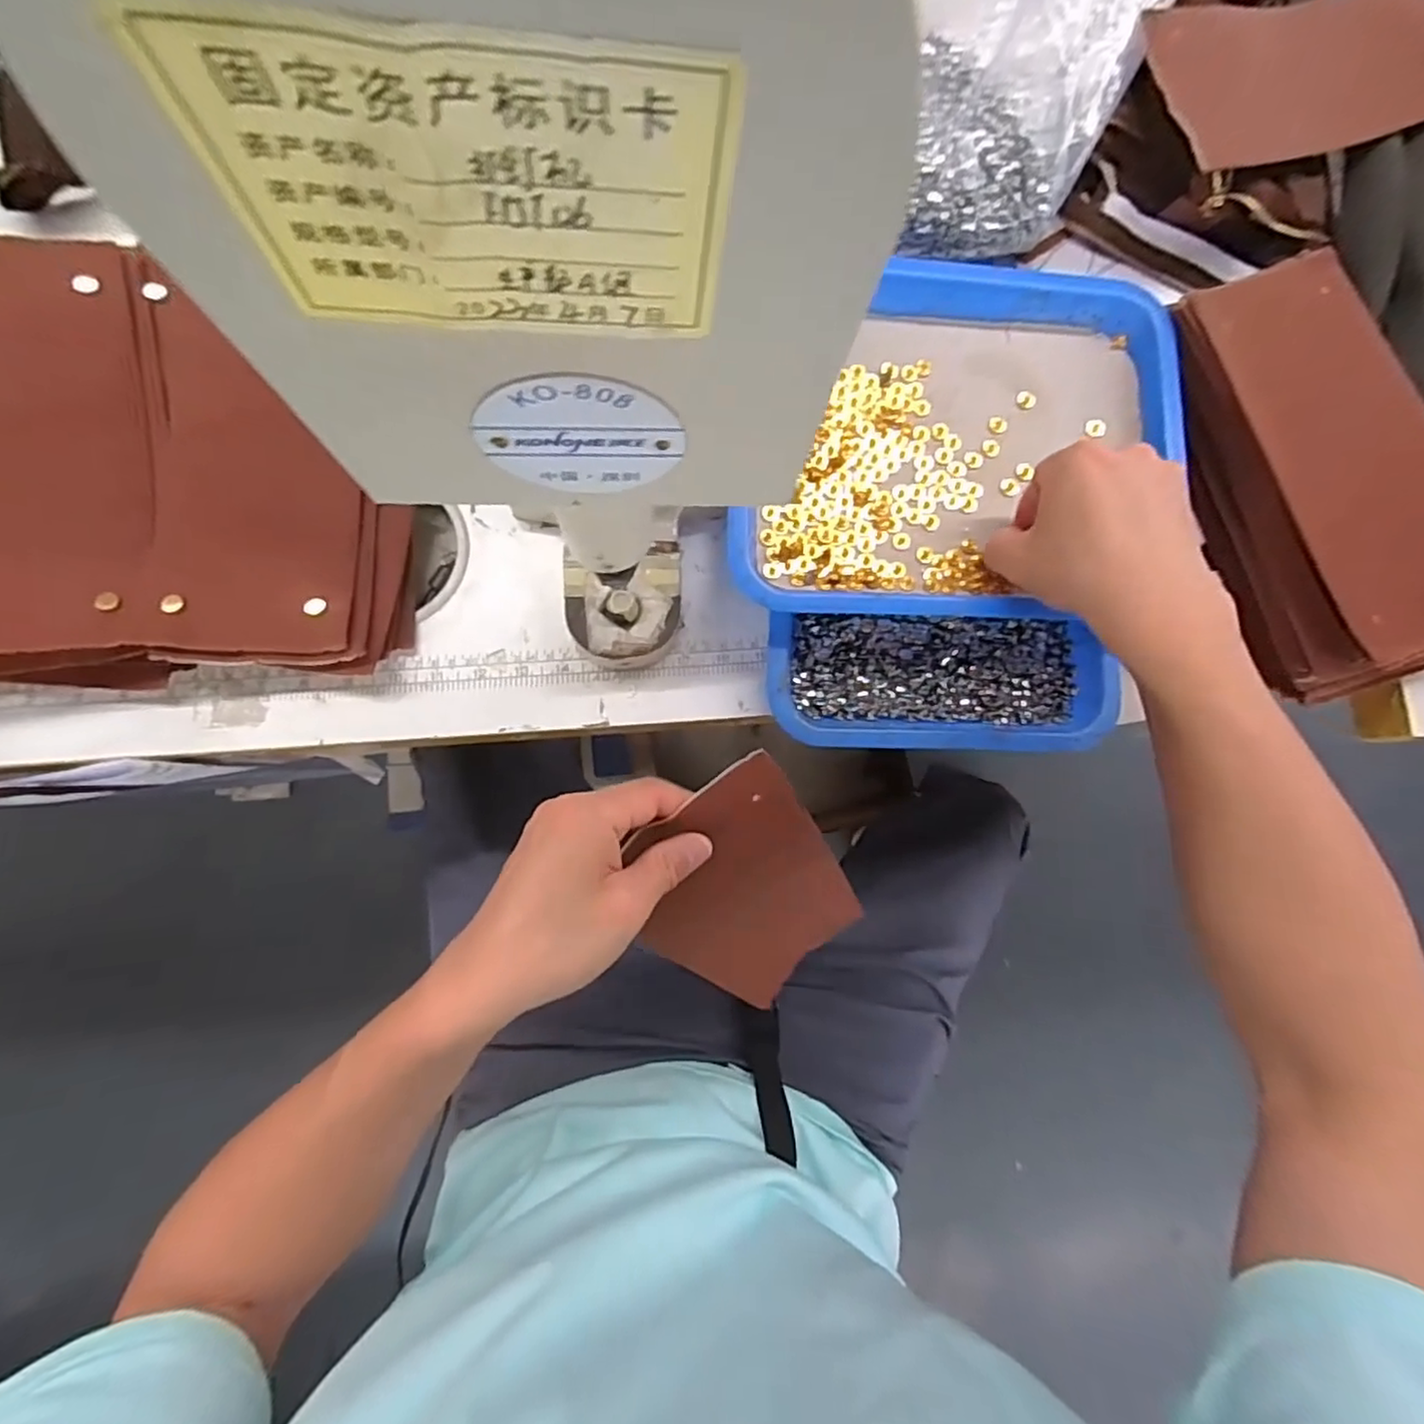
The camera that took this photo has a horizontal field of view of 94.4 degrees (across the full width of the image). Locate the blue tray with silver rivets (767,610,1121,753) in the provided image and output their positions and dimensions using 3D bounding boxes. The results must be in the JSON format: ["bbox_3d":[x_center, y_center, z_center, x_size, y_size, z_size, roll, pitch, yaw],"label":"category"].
[{"bbox_3d":[0.144,-0.020,0.420,0.215,0.029,0.087,1,82,-5],"label":"blue tray with silver rivets"}]

